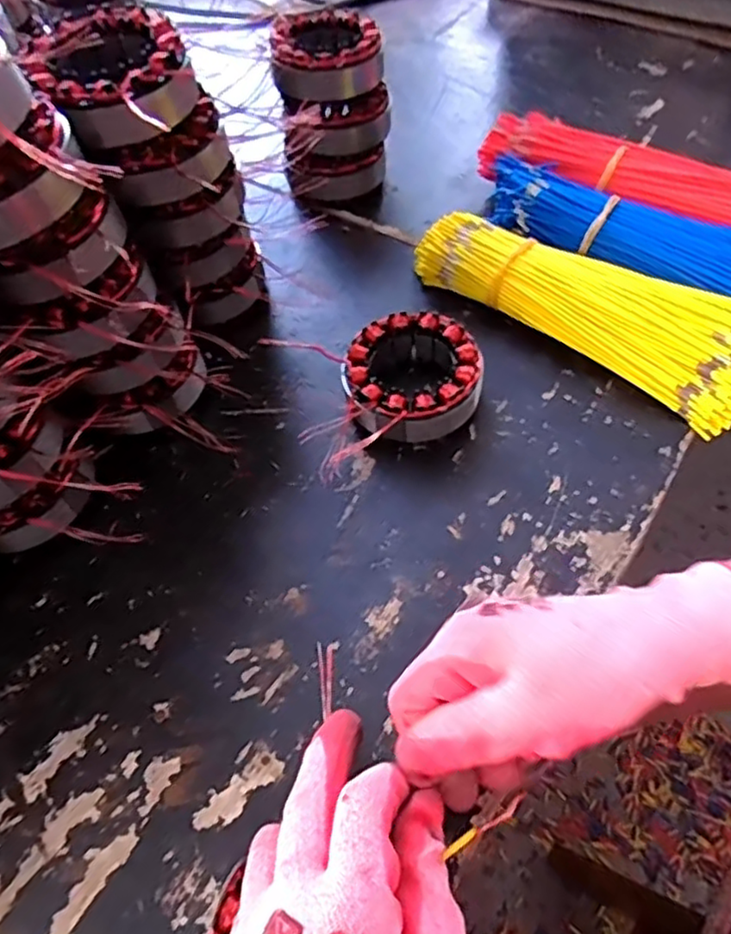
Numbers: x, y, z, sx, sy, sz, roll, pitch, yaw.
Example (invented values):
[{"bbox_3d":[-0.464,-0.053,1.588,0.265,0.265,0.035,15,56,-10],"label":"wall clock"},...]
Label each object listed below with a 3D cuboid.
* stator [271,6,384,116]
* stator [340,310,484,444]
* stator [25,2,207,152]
[{"bbox_3d":[-0.029,-0.317,0.505,0.081,0.039,0.084,-6,55,-1],"label":"stator"},{"bbox_3d":[0.030,-0.056,0.429,0.086,0.038,0.090,-1,56,2],"label":"stator"},{"bbox_3d":[-0.131,-0.205,0.356,0.083,0.039,0.102,-22,58,-12],"label":"stator"}]

